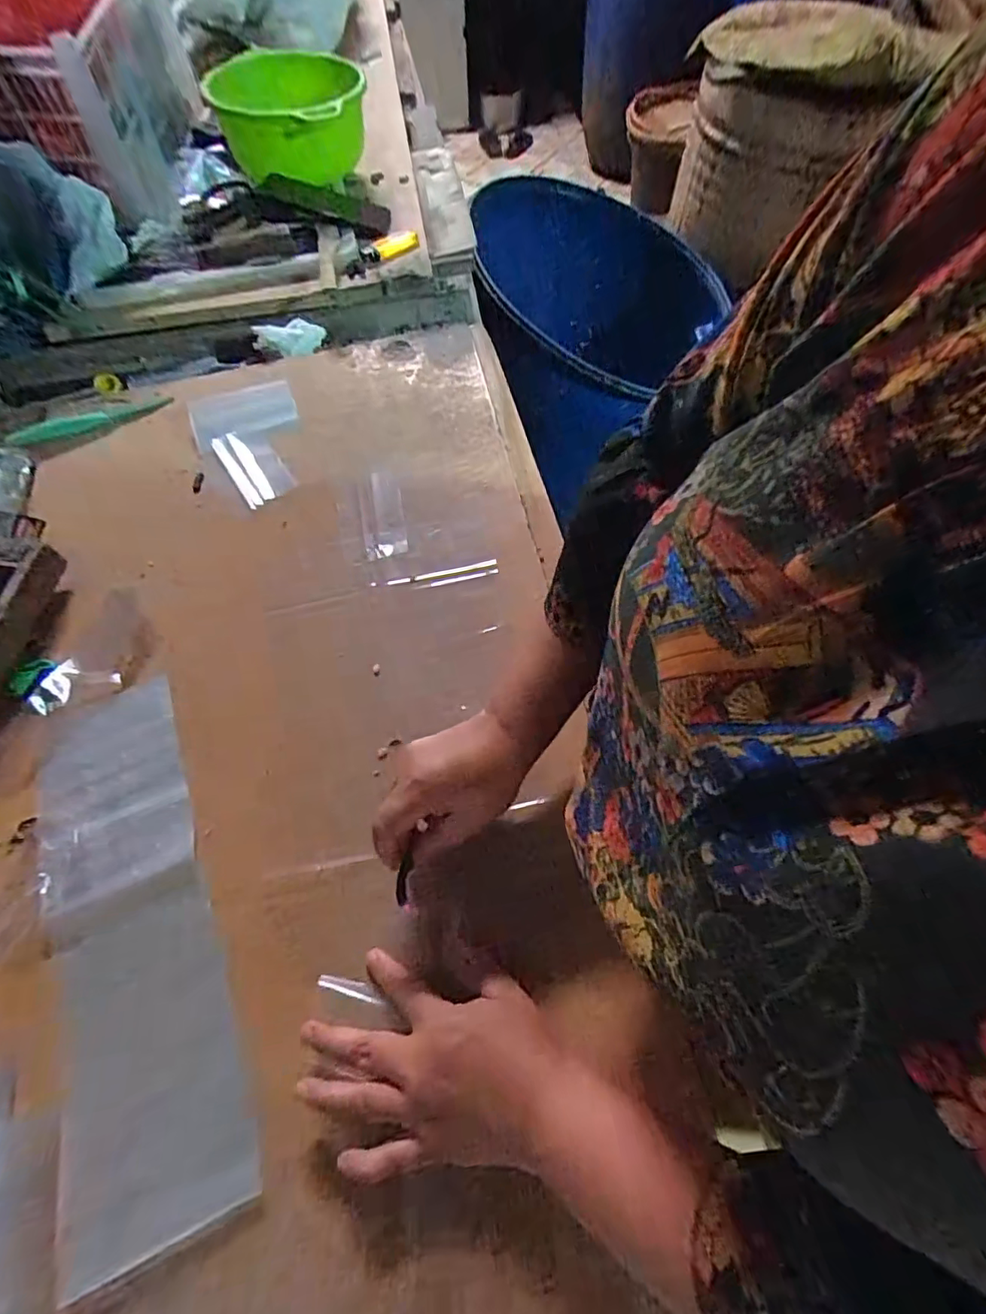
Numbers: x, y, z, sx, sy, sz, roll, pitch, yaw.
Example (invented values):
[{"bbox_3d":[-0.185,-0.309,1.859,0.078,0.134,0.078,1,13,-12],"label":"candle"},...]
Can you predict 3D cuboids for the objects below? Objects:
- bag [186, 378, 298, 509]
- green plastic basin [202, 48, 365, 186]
[{"bbox_3d":[-0.267,-0.236,0.614,0.115,0.014,0.178,-18,63,-6],"label":"bag"},{"bbox_3d":[-0.266,-0.722,0.767,0.187,0.133,0.242,-14,63,-4],"label":"green plastic basin"}]

